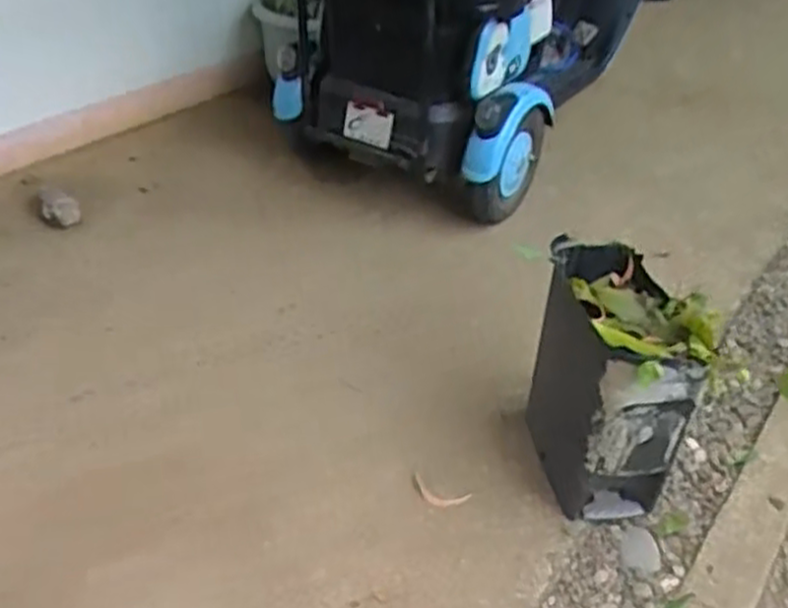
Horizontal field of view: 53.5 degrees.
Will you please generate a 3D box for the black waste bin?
[{"bbox_3d":[0.403,0.144,1.463,0.193,0.418,0.369,-4,37,-10],"label":"black waste bin"}]

